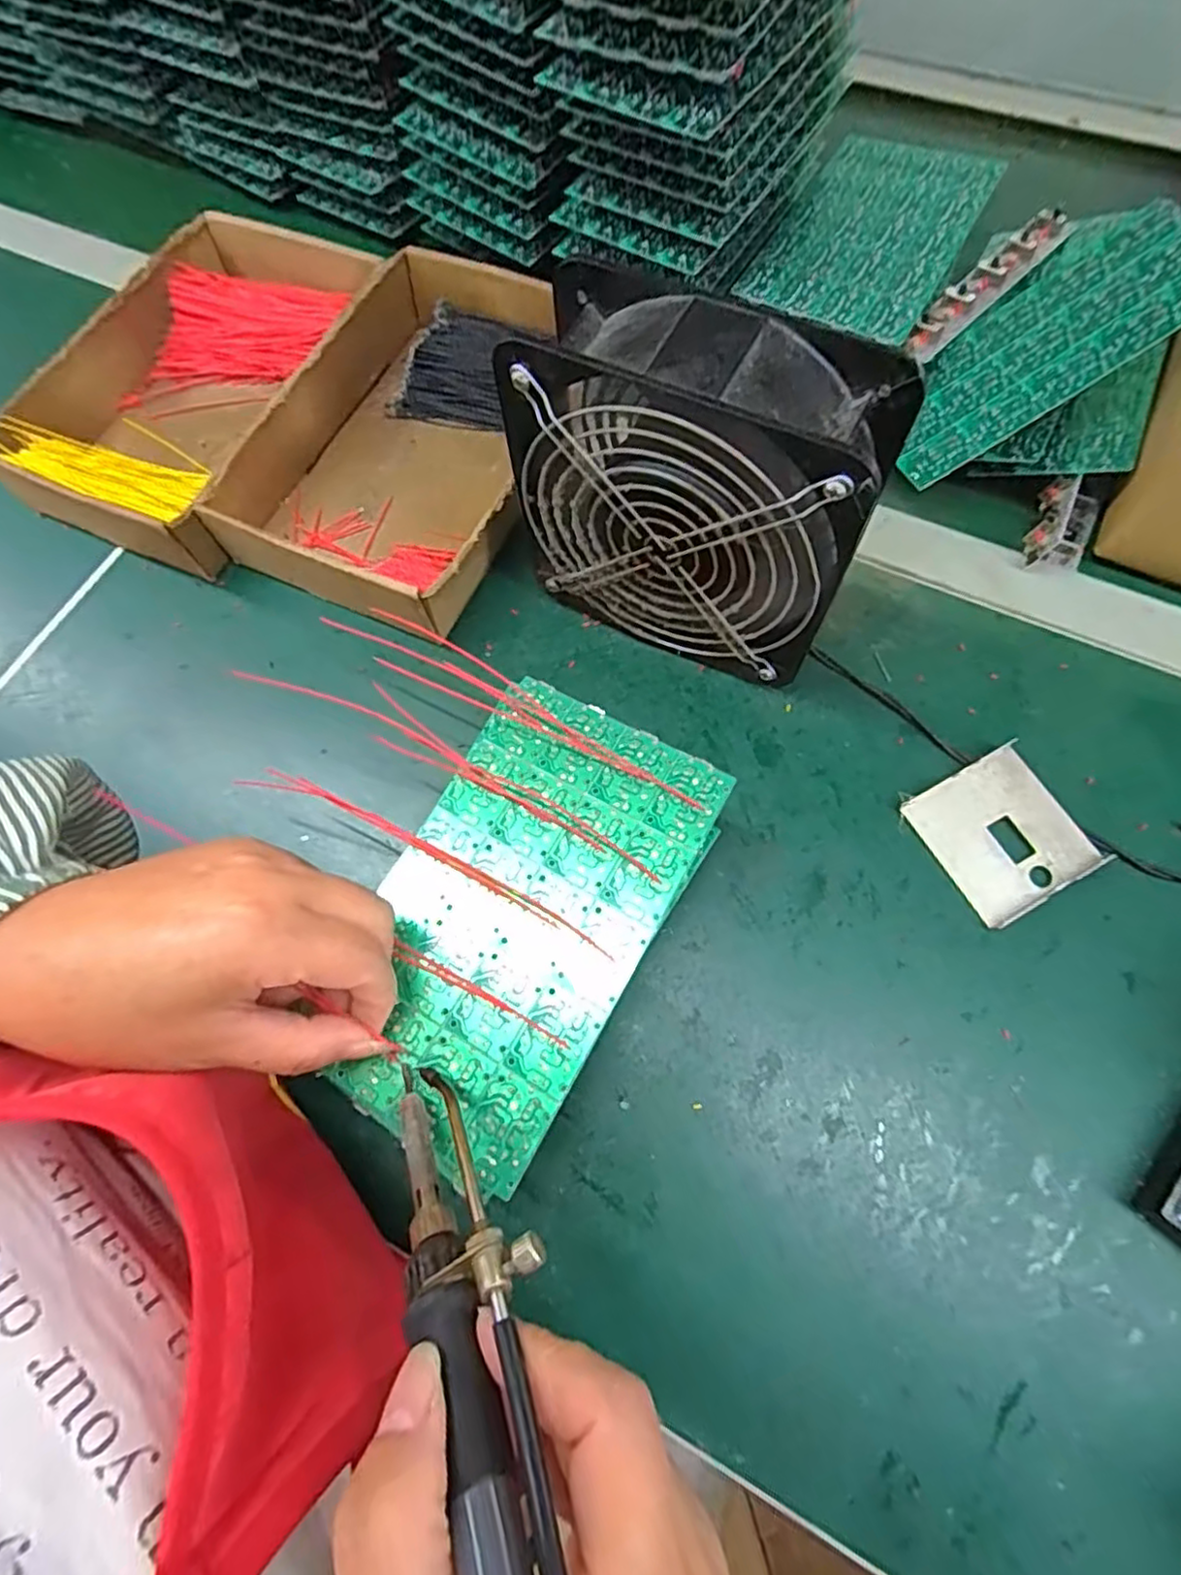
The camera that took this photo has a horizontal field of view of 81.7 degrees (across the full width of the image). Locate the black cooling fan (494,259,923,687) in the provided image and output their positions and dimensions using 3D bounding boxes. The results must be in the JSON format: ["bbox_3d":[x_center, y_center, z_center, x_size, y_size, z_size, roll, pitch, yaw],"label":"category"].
[{"bbox_3d":[0.045,-0.126,0.309,0.146,0.151,0.059,25,72,11],"label":"black cooling fan"}]

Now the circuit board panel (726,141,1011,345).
[{"bbox_3d":[0.169,-0.335,0.412,0.106,0.007,0.179,27,72,12],"label":"circuit board panel"}]

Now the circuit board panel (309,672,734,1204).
[{"bbox_3d":[-0.027,0.047,0.269,0.105,0.004,0.174,28,73,12],"label":"circuit board panel"}]

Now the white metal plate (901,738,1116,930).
[{"bbox_3d":[0.195,0.022,0.324,0.065,0.009,0.068,-28,71,-8],"label":"white metal plate"}]

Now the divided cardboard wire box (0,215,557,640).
[{"bbox_3d":[-0.170,-0.234,0.413,0.296,0.043,0.246,17,71,9],"label":"divided cardboard wire box"}]

